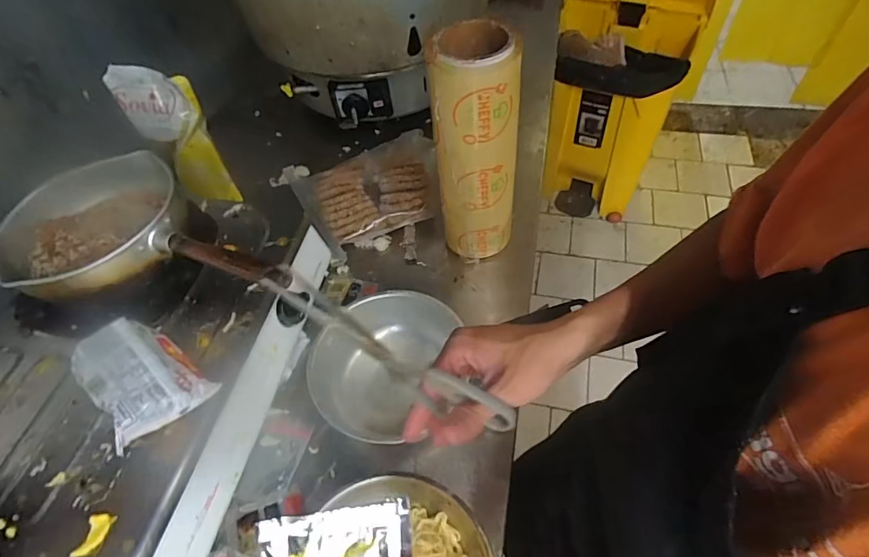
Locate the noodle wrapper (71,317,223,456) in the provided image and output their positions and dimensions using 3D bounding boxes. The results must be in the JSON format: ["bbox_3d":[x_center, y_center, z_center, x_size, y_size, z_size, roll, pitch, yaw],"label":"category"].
[{"bbox_3d":[-0.297,0.102,0.474,0.119,0.059,0.085,34,64,26],"label":"noodle wrapper"}]

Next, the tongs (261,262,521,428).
[{"bbox_3d":[-0.031,0.058,0.336,0.204,0.029,0.013,34,58,-10],"label":"tongs"}]

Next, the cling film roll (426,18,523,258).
[{"bbox_3d":[0.053,-0.159,0.598,0.099,0.292,0.081,-1,54,5],"label":"cling film roll"}]

